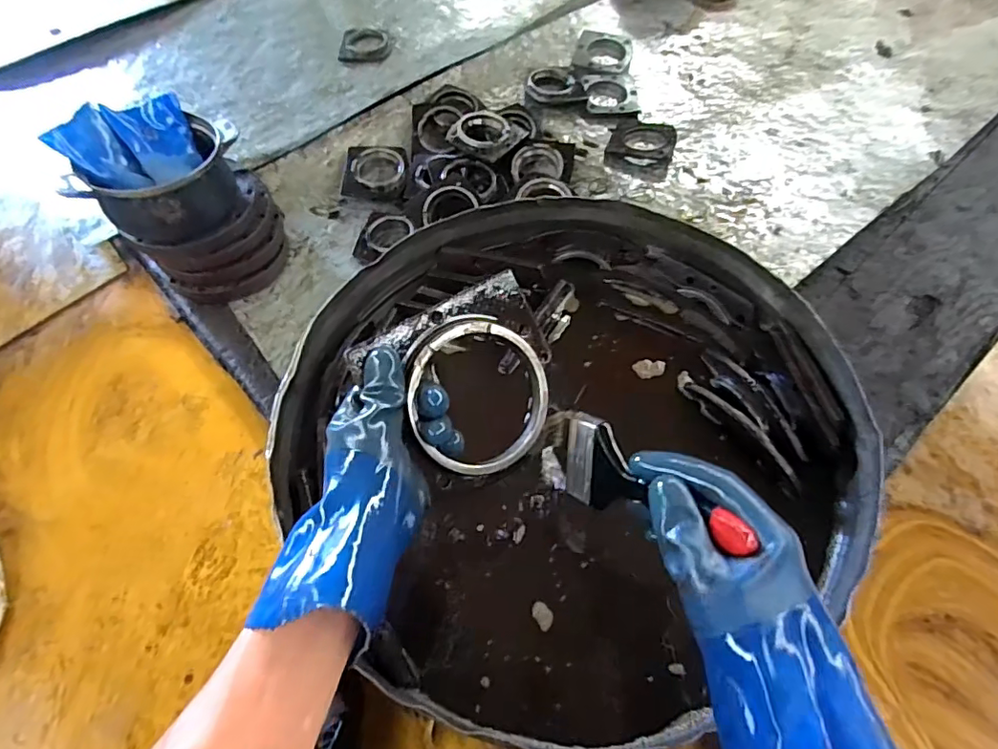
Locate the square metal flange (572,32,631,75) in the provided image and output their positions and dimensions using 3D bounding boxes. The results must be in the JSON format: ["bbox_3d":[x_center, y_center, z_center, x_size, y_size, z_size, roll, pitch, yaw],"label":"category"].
[{"bbox_3d":[0.285,-0.874,1.485,0.150,0.024,0.165,10,62,8],"label":"square metal flange"}]

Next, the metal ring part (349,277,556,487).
[{"bbox_3d":[-0.018,0.007,0.430,0.146,0.019,0.143,-35,105,-21],"label":"metal ring part"}]

